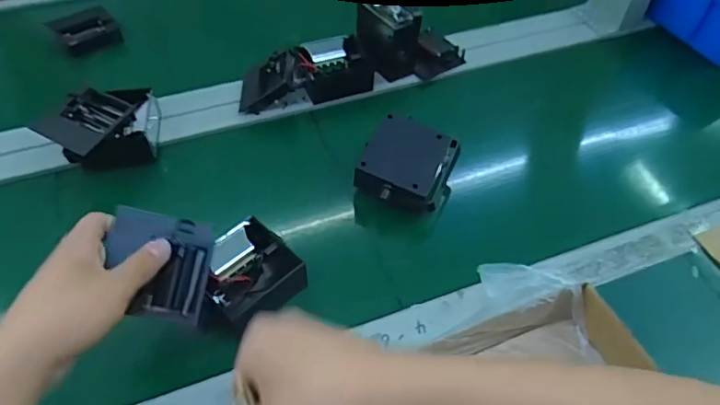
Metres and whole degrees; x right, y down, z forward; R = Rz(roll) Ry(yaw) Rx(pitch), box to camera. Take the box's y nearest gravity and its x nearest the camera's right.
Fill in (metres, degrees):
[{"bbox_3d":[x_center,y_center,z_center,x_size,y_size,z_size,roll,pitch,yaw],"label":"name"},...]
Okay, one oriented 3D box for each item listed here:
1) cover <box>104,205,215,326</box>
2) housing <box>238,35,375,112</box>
[{"bbox_3d":[-0.160,0.051,0.420,0.076,0.010,0.082,13,80,-21],"label":"cover"},{"bbox_3d":[-0.074,-0.166,0.674,0.168,0.052,0.081,-20,55,-18],"label":"housing"}]

